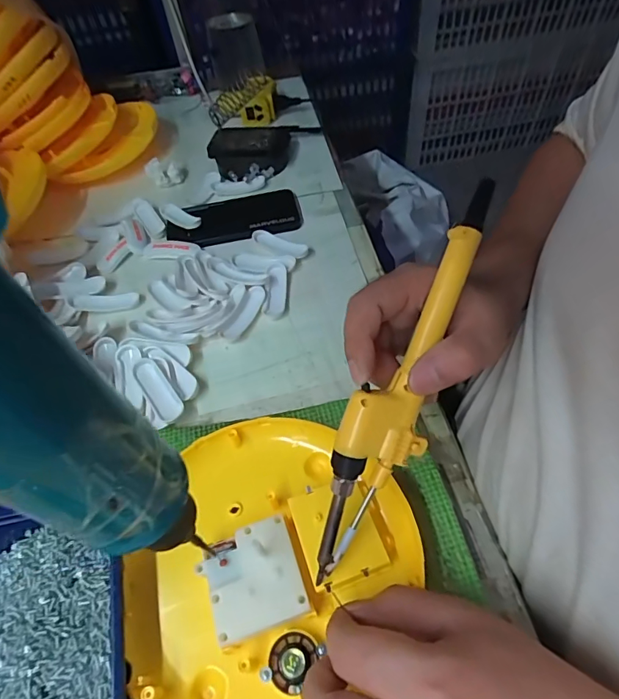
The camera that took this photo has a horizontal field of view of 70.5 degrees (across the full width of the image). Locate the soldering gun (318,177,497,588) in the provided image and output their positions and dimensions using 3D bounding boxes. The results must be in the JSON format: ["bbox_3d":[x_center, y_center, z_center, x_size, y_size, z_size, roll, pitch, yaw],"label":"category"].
[{"bbox_3d":[0.055,0.017,0.244,0.040,0.031,0.233,24,89,19],"label":"soldering gun"}]

